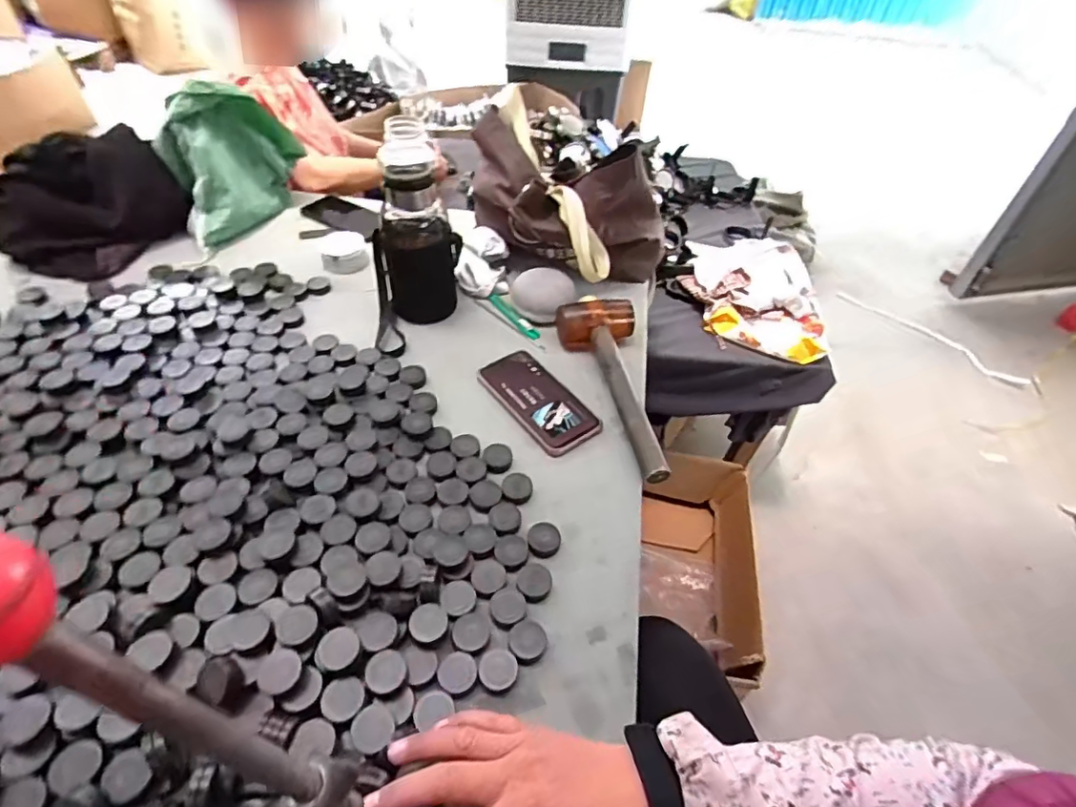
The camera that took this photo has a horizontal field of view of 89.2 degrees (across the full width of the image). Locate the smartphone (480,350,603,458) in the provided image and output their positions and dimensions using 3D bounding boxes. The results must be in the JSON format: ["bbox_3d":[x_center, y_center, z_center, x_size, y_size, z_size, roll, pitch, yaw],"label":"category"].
[{"bbox_3d":[0.001,-0.007,0.677,0.085,0.007,0.166,-26,54,-27],"label":"smartphone"}]

